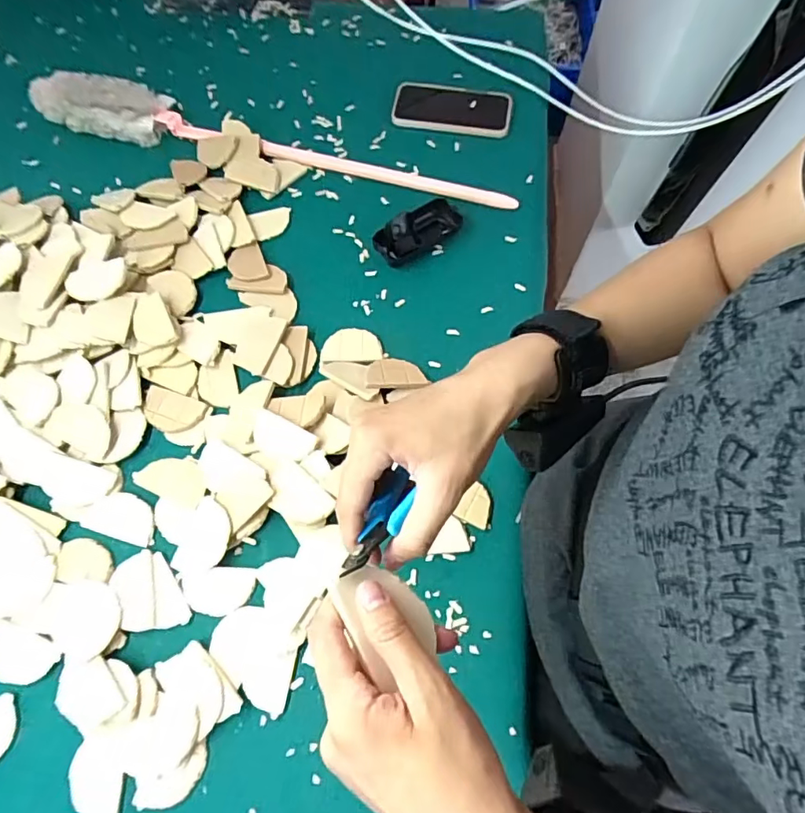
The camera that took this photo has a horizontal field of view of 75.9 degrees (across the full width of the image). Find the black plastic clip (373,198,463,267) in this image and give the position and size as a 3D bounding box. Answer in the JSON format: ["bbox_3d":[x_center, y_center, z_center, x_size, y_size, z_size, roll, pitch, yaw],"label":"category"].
[{"bbox_3d":[0.020,-0.218,0.631,0.114,0.028,0.049,-32,71,-12],"label":"black plastic clip"}]

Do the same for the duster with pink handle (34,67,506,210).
[{"bbox_3d":[-0.192,-0.349,0.681,0.683,0.038,0.080,18,69,7],"label":"duster with pink handle"}]

